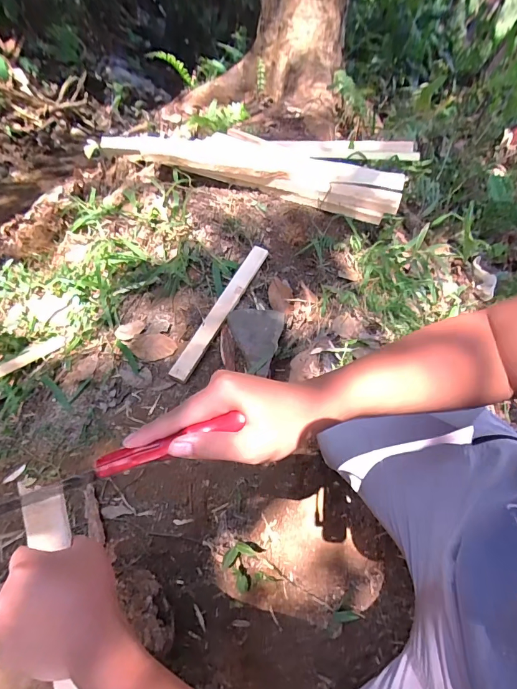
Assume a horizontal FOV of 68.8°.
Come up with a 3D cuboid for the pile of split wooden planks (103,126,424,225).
[{"bbox_3d":[-0.022,-0.545,1.120,0.939,0.100,0.337,10,43,6],"label":"pile of split wooden planks"}]

